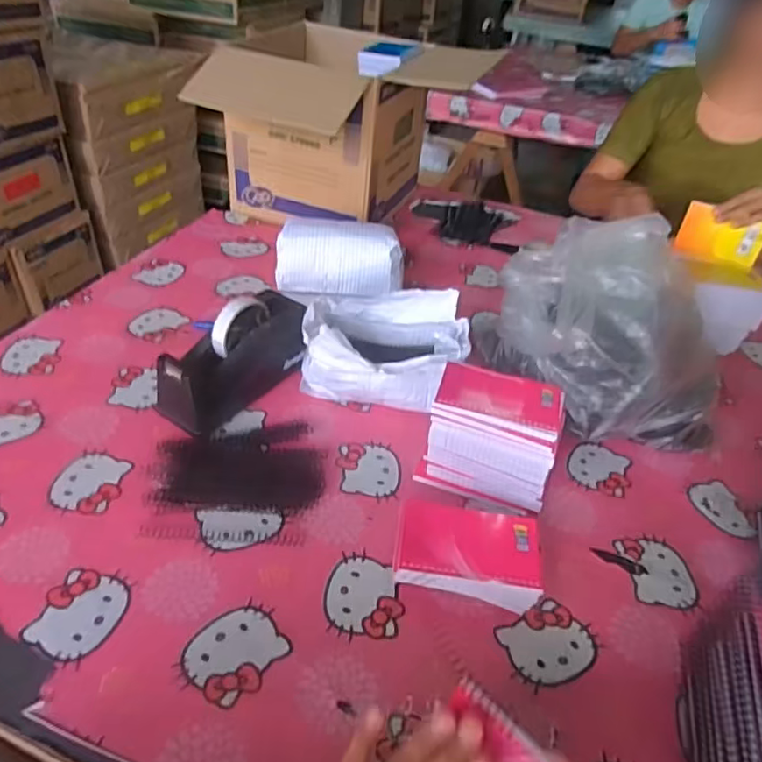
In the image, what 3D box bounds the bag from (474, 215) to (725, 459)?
[{"bbox_3d":[0.286,-0.067,0.766,0.246,0.211,0.265,-3,40,-12],"label":"bag"}]

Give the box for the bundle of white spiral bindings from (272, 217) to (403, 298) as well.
[{"bbox_3d":[-0.063,-0.181,0.939,0.194,0.106,0.086,8,39,1],"label":"bundle of white spiral bindings"}]

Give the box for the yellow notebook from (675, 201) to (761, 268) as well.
[{"bbox_3d":[0.591,-0.251,1.031,0.127,0.092,0.011,23,41,25],"label":"yellow notebook"}]

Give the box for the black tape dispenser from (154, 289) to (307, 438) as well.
[{"bbox_3d":[-0.167,-0.025,0.730,0.074,0.114,0.208,34,47,29],"label":"black tape dispenser"}]

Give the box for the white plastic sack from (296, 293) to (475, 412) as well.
[{"bbox_3d":[0.005,-0.033,0.753,0.199,0.123,0.132,3,40,-4],"label":"white plastic sack"}]

